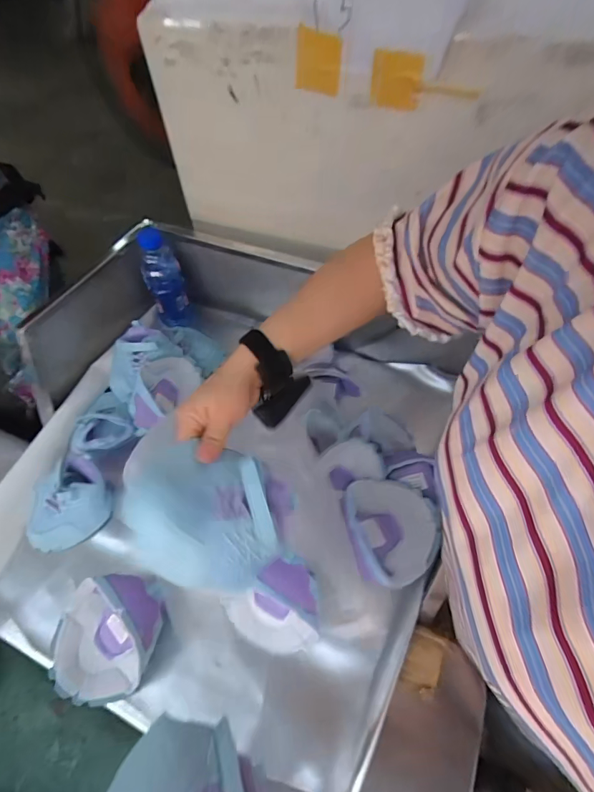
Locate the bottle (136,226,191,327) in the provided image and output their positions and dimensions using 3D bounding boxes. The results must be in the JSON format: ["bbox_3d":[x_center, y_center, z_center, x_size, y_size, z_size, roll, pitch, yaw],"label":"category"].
[{"bbox_3d":[-0.257,-0.224,0.808,0.066,0.181,0.058,1,53,2],"label":"bottle"}]

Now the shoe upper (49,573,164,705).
[{"bbox_3d":[-0.241,0.308,0.529,0.130,0.075,0.138,3,53,4],"label":"shoe upper"}]

